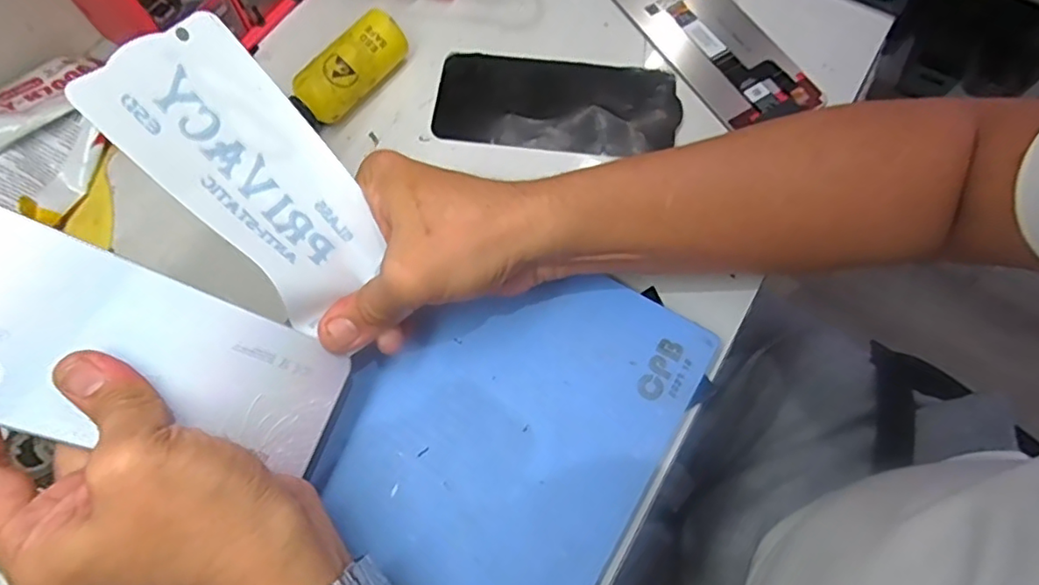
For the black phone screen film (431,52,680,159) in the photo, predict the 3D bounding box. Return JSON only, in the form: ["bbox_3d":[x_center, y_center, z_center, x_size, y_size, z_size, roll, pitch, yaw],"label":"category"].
[{"bbox_3d":[0.024,-0.130,0.397,0.158,0.012,0.074,8,71,4],"label":"black phone screen film"}]

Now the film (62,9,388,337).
[{"bbox_3d":[-0.120,-0.054,0.270,0.134,0.015,0.068,50,61,-20],"label":"film"}]

